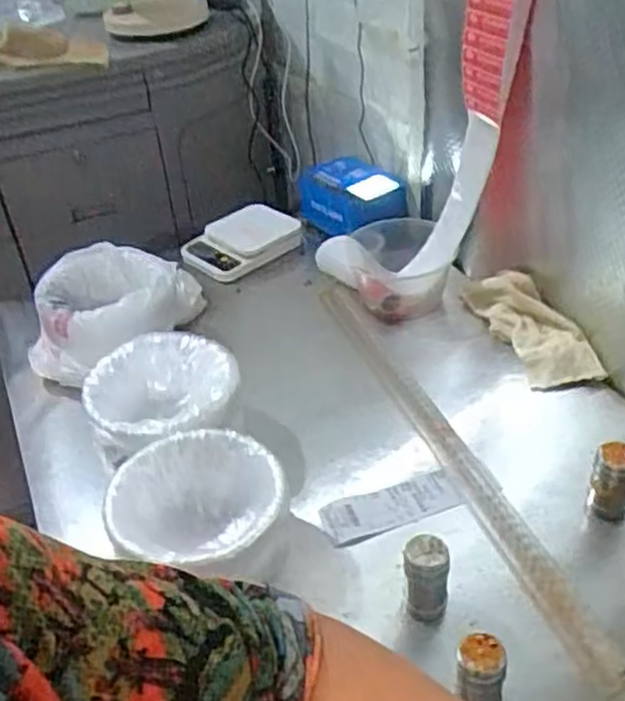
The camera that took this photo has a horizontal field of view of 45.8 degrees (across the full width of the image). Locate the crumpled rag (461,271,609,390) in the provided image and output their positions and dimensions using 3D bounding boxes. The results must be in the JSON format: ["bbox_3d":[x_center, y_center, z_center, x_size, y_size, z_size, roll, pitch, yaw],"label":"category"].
[{"bbox_3d":[0.289,-0.040,1.004,0.084,0.062,0.240,-15,39,-12],"label":"crumpled rag"}]

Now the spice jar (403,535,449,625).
[{"bbox_3d":[0.107,0.218,0.697,0.039,0.090,0.040,-3,38,2],"label":"spice jar"}]

